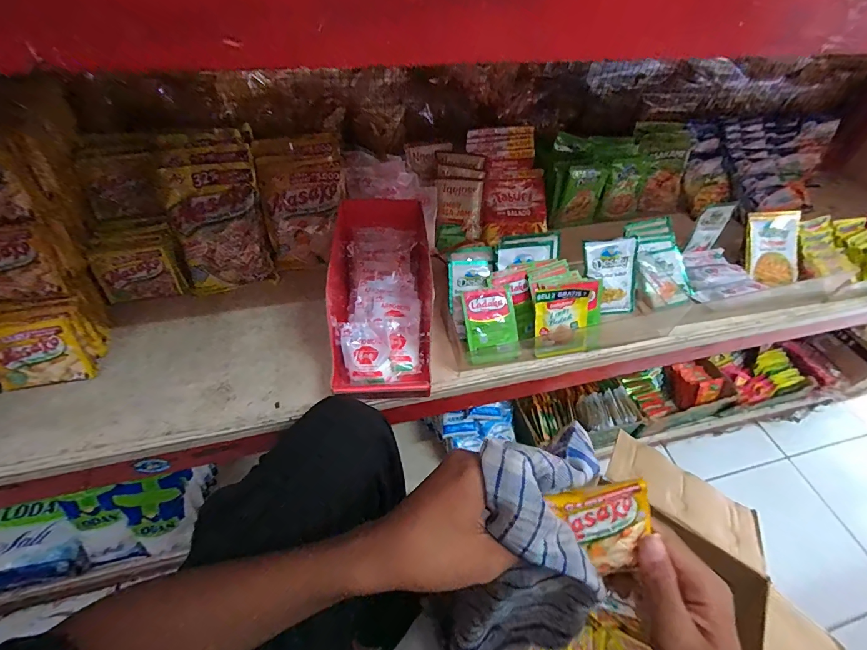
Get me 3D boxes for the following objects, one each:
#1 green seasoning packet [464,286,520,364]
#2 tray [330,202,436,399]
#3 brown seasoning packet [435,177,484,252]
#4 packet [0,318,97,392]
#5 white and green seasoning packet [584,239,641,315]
[{"bbox_3d":[0.073,0.000,0.489,0.064,0.005,0.090,-9,90,-10],"label":"green seasoning packet"},{"bbox_3d":[-0.066,-0.042,0.479,0.130,0.077,0.262,3,50,-2],"label":"tray"},{"bbox_3d":[0.041,-0.175,0.613,0.075,0.108,0.004,-2,6,-17],"label":"brown seasoning packet"},{"bbox_3d":[-0.444,0.033,0.426,0.085,0.077,0.016,-7,30,-12],"label":"packet"},{"bbox_3d":[0.250,-0.066,0.542,0.084,0.102,0.008,-2,11,-12],"label":"white and green seasoning packet"}]

